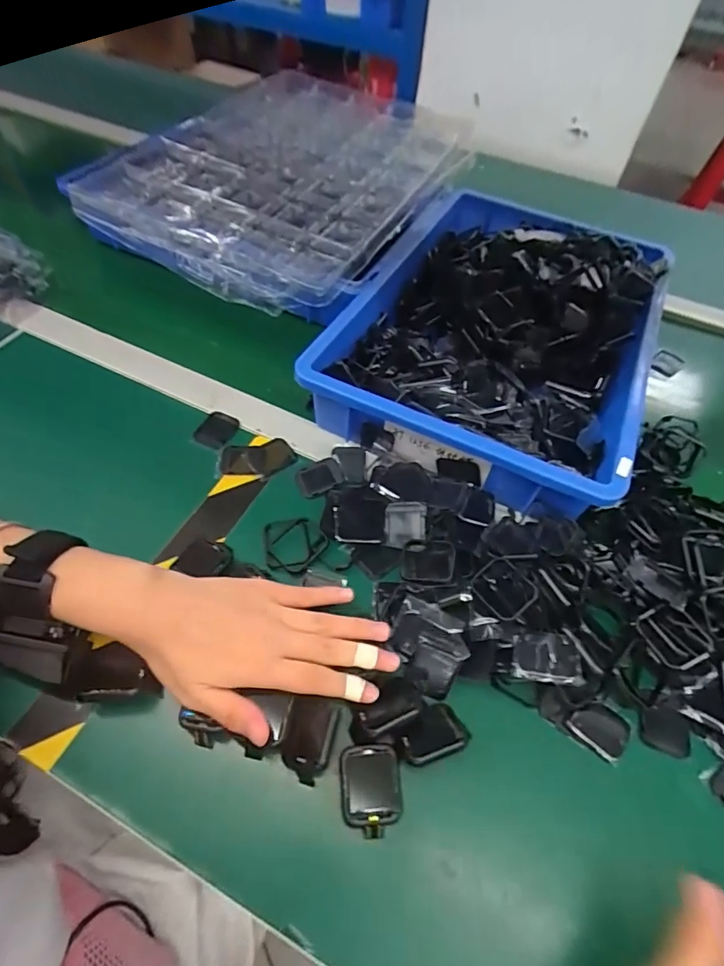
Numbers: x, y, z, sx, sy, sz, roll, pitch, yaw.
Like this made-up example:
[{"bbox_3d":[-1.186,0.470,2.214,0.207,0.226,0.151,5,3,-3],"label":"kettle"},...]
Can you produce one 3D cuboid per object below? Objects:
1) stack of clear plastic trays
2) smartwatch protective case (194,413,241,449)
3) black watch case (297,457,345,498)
[{"bbox_3d":[-0.082,-0.397,0.620,0.350,0.056,0.464,27,56,15],"label":"stack of clear plastic trays"},{"bbox_3d":[-0.142,-0.052,0.483,0.035,0.005,0.040,18,54,9],"label":"smartwatch protective case"},{"bbox_3d":[-0.039,-0.005,0.451,0.042,0.007,0.032,-18,57,-17],"label":"black watch case"}]

